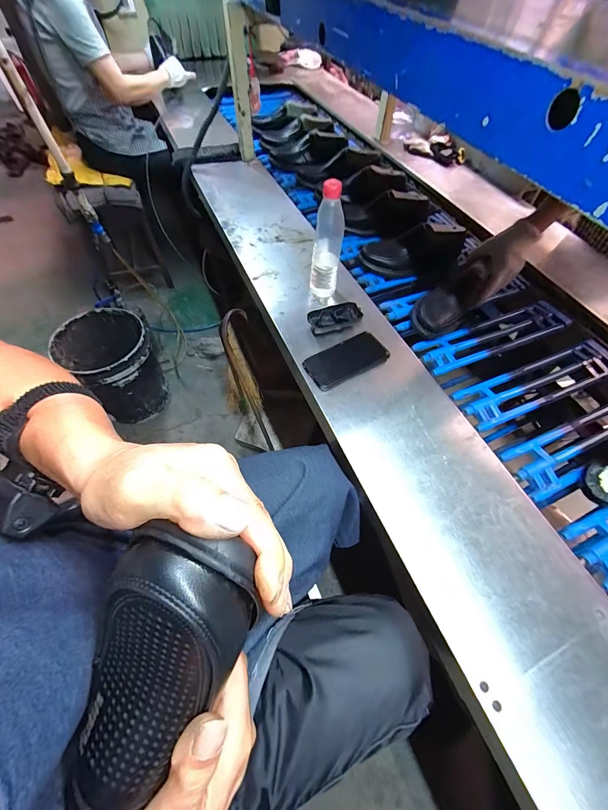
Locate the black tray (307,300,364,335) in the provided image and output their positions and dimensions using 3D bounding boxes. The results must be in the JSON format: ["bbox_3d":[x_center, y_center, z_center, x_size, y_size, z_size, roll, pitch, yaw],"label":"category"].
[{"bbox_3d":[0.066,-0.176,0.674,0.108,0.034,0.051,-21,60,-13],"label":"black tray"}]

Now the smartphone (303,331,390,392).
[{"bbox_3d":[0.086,-0.088,0.629,0.164,0.015,0.078,-29,62,-17],"label":"smartphone"}]

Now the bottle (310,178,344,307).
[{"bbox_3d":[0.047,-0.315,0.647,0.055,0.224,0.053,5,58,3],"label":"bottle"}]

